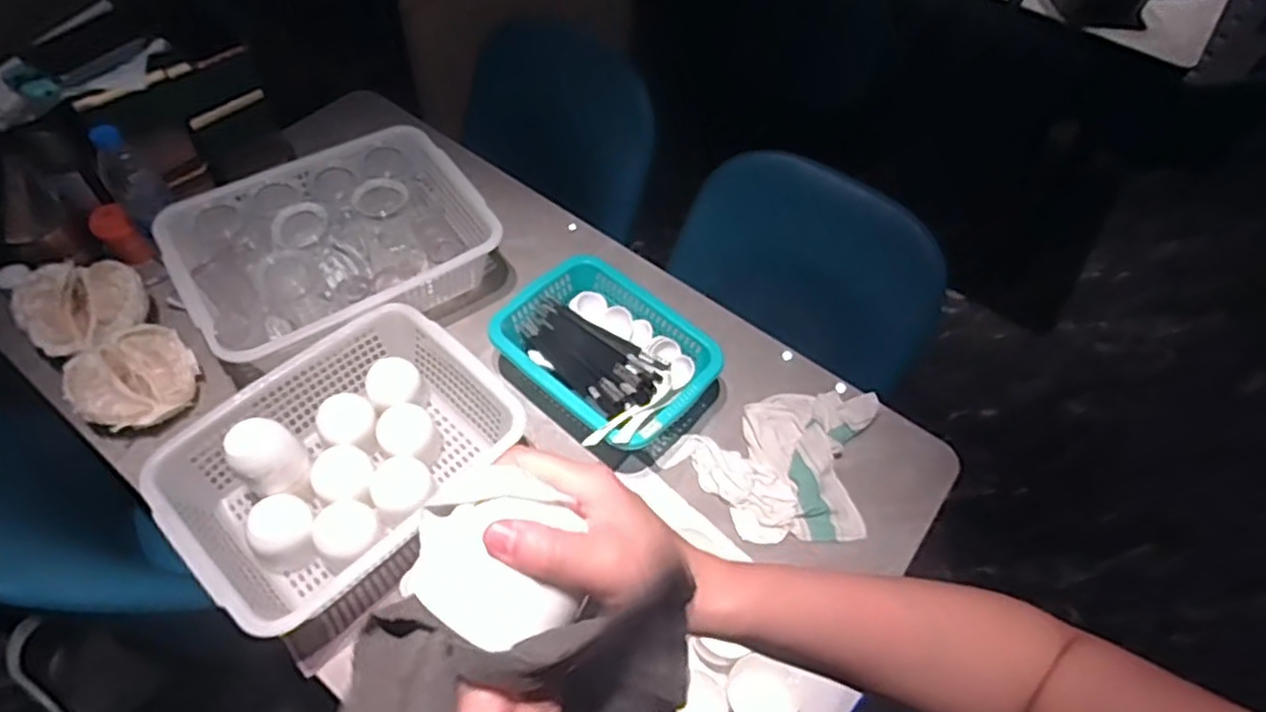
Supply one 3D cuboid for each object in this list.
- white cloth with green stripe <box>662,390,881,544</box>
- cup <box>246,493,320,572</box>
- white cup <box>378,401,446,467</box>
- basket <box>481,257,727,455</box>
[{"bbox_3d":[0.196,0.132,0.904,0.270,0.030,0.202,-1,56,-5],"label":"white cloth with green stripe"},{"bbox_3d":[-0.386,0.197,0.782,0.062,0.057,0.067,2,55,-3],"label":"cup"},{"bbox_3d":[-0.277,0.109,0.883,0.070,0.065,0.077,2,55,-3],"label":"white cup"},{"bbox_3d":[-0.045,0.002,0.938,0.286,0.086,0.206,36,60,18],"label":"basket"}]

